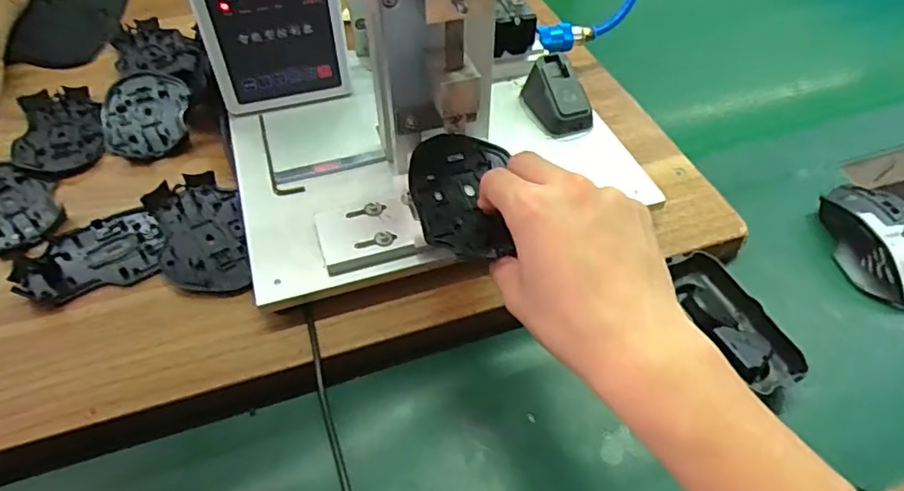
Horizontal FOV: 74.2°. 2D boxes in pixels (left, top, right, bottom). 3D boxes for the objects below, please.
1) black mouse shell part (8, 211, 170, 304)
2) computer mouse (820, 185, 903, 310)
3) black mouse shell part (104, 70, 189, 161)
[{"bbox_3d":[-0.265,0.009,0.442,0.100,0.015,0.069,-20,53,-16],"label":"black mouse shell part"},{"bbox_3d":[0.335,-0.004,0.465,0.063,0.036,0.116,-10,51,-9],"label":"computer mouse"},{"bbox_3d":[-0.284,-0.120,0.551,0.073,0.015,0.115,-8,51,-7],"label":"black mouse shell part"}]

